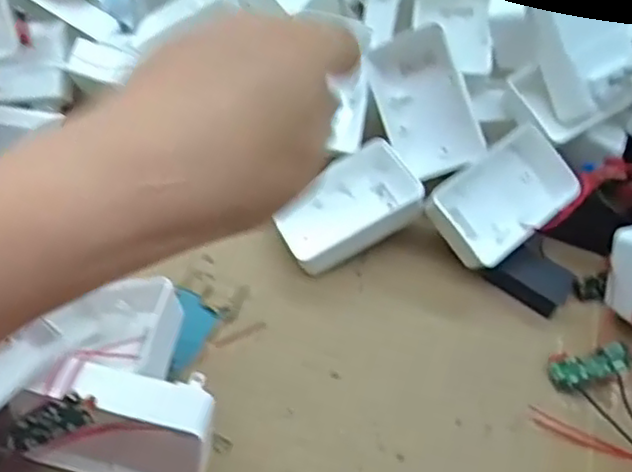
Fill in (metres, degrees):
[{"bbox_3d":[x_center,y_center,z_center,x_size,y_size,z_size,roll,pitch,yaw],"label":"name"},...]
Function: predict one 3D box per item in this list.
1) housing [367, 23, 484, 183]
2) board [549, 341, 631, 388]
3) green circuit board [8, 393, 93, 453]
[{"bbox_3d":[0.070,-0.087,0.435,0.055,0.017,0.093,-19,91,21],"label":"housing"},{"bbox_3d":[0.156,0.074,0.378,0.045,0.005,0.017,-21,56,12],"label":"board"},{"bbox_3d":[-0.115,0.080,0.282,0.045,0.004,0.016,-27,99,19],"label":"green circuit board"}]

